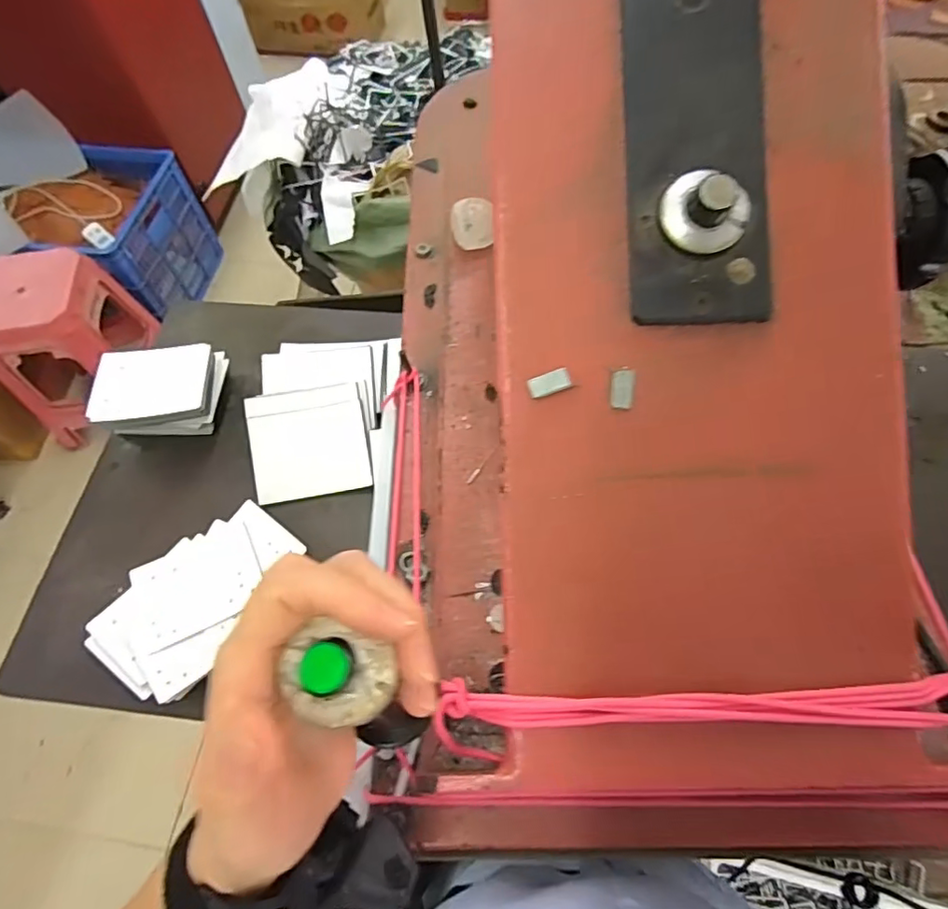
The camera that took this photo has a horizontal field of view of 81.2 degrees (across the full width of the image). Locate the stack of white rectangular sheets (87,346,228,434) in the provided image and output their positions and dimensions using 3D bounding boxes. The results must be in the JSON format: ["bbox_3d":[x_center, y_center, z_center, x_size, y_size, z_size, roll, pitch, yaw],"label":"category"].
[{"bbox_3d":[-0.296,-0.060,0.524,0.105,0.045,0.089,-8,63,-2],"label":"stack of white rectangular sheets"}]

